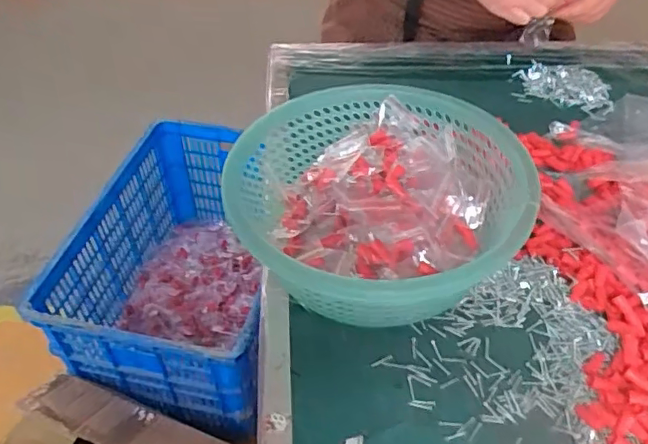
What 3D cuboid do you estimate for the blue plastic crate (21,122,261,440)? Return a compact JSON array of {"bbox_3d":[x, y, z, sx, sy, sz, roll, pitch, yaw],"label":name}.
[{"bbox_3d":[-0.298,0.099,1.307,0.407,0.322,0.625,9,47,8],"label":"blue plastic crate"}]

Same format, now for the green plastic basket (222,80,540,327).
[{"bbox_3d":[0.049,-0.010,0.538,0.244,0.117,0.266,-4,47,-4],"label":"green plastic basket"}]

